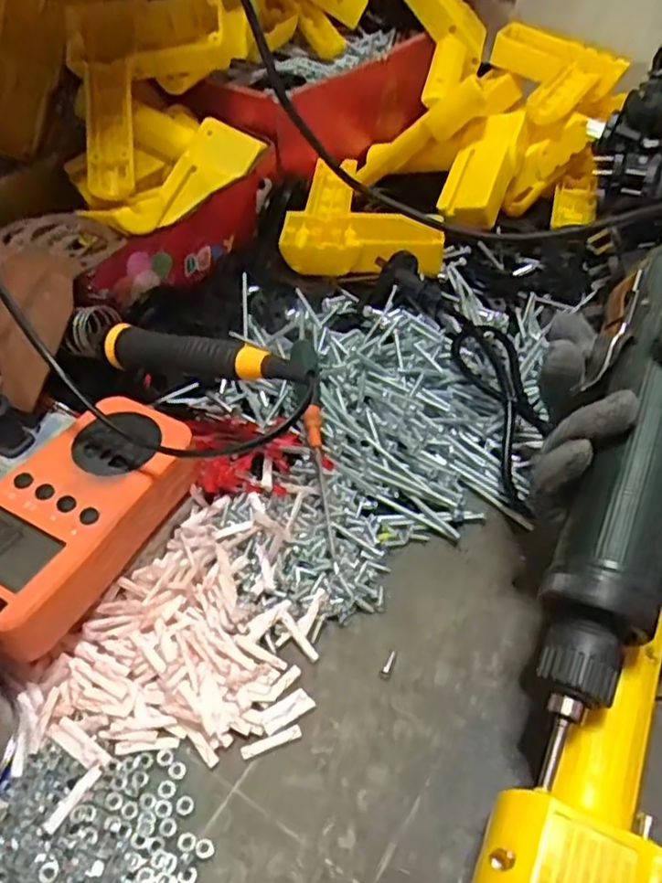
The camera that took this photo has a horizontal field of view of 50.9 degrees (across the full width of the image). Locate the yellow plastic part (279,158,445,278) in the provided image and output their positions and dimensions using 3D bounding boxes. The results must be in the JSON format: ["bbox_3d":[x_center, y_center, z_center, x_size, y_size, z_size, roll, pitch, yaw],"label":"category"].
[{"bbox_3d":[0.020,-0.167,0.536,0.116,0.032,0.125,-3,46,-4],"label":"yellow plastic part"}]

